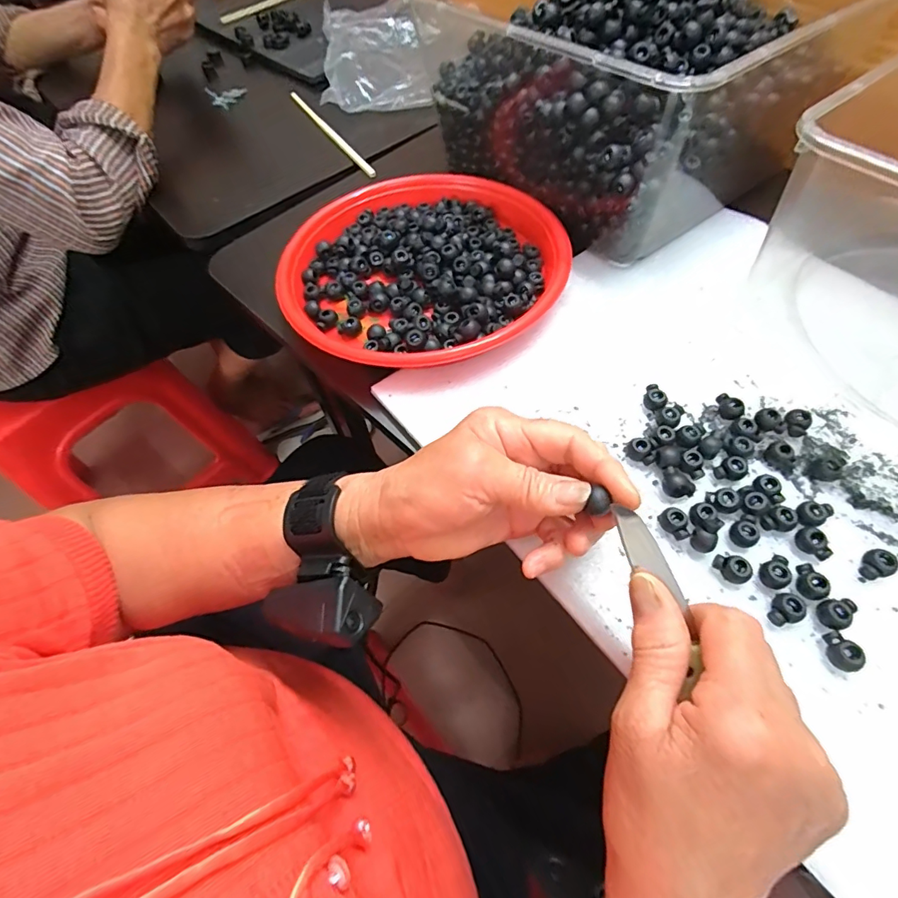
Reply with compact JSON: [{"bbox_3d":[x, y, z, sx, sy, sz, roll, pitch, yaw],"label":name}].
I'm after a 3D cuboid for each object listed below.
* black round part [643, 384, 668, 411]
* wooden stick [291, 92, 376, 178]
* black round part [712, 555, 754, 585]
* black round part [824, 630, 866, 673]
[{"bbox_3d":[0.144,-0.035,0.335,0.015,0.012,0.016,-1,60,3],"label":"black round part"},{"bbox_3d":[-0.143,-0.379,0.570,0.011,0.011,0.226,-32,65,-13],"label":"wooden stick"},{"bbox_3d":[0.162,0.070,0.275,0.018,0.011,0.014,22,64,15],"label":"black round part"},{"bbox_3d":[0.205,0.106,0.250,0.013,0.012,0.017,-30,63,-13],"label":"black round part"}]

